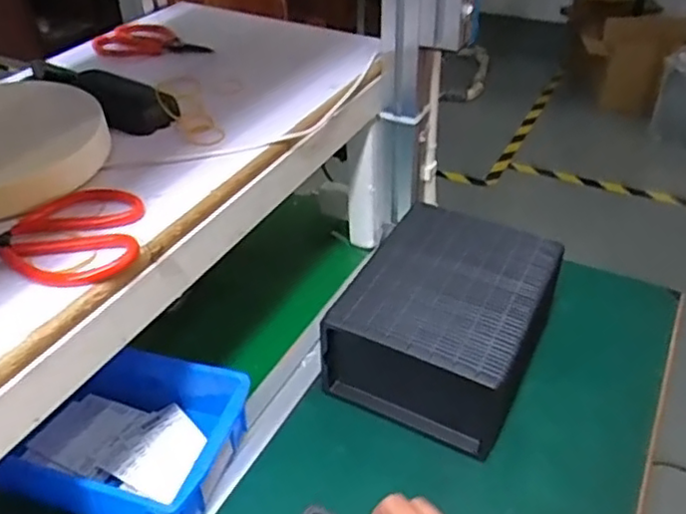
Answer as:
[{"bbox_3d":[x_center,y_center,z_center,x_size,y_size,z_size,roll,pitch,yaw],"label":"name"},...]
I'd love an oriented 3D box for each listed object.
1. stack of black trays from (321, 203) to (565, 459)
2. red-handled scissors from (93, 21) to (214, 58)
[{"bbox_3d":[0.099,0.055,0.636,0.161,0.097,0.211,17,42,23],"label":"stack of black trays"},{"bbox_3d":[-0.198,-0.228,0.696,0.127,0.013,0.065,10,39,16],"label":"red-handled scissors"}]

